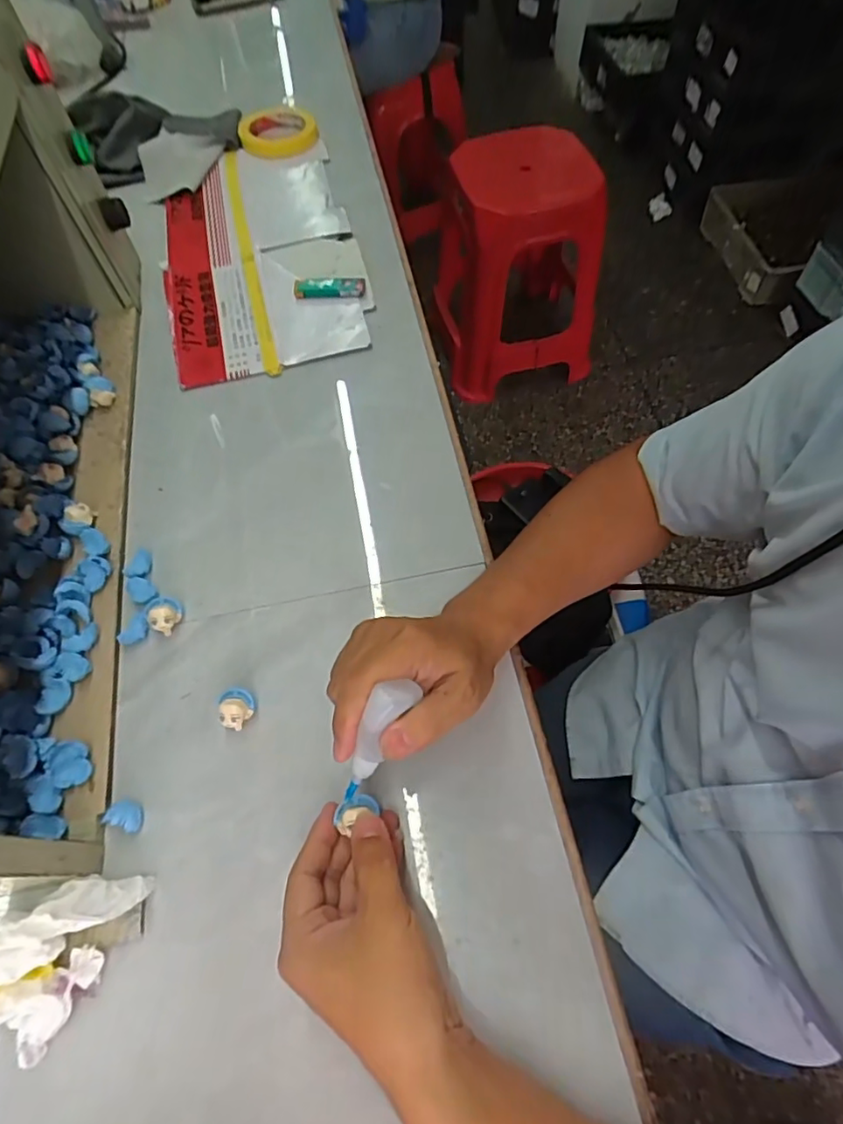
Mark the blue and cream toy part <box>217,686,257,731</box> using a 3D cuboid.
[{"bbox_3d":[-0.144,0.110,0.437,0.032,0.022,0.029,15,64,10],"label":"blue and cream toy part"}]

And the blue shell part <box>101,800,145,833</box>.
[{"bbox_3d":[-0.209,0.179,0.408,0.024,0.012,0.018,15,64,10],"label":"blue shell part"}]

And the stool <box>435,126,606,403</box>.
[{"bbox_3d":[0.241,-0.714,1.423,0.373,0.487,0.337,-8,63,-2],"label":"stool"}]

